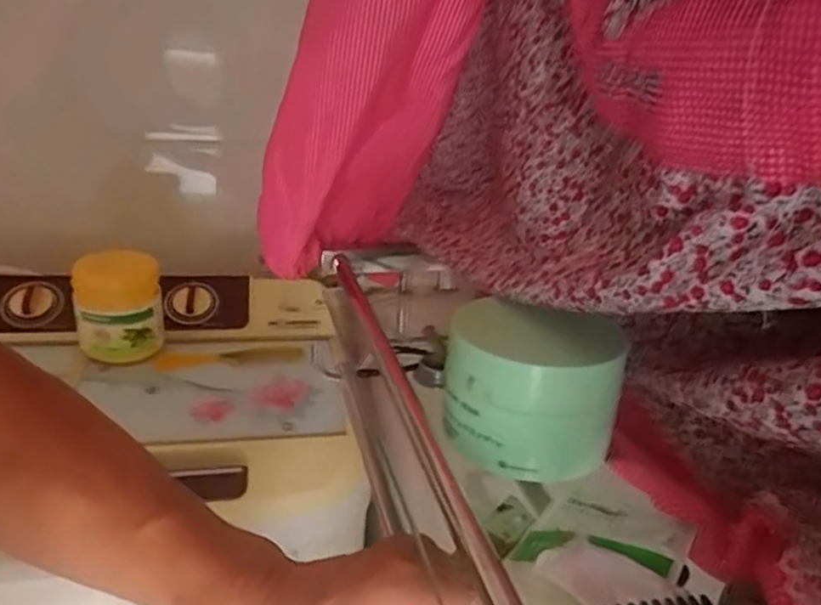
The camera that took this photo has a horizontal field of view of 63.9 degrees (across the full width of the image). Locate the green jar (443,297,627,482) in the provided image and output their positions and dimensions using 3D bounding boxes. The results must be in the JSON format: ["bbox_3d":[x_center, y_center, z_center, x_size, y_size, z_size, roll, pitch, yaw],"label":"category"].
[{"bbox_3d":[0.060,0.034,0.335,0.082,0.070,0.091,7,21,7],"label":"green jar"}]

